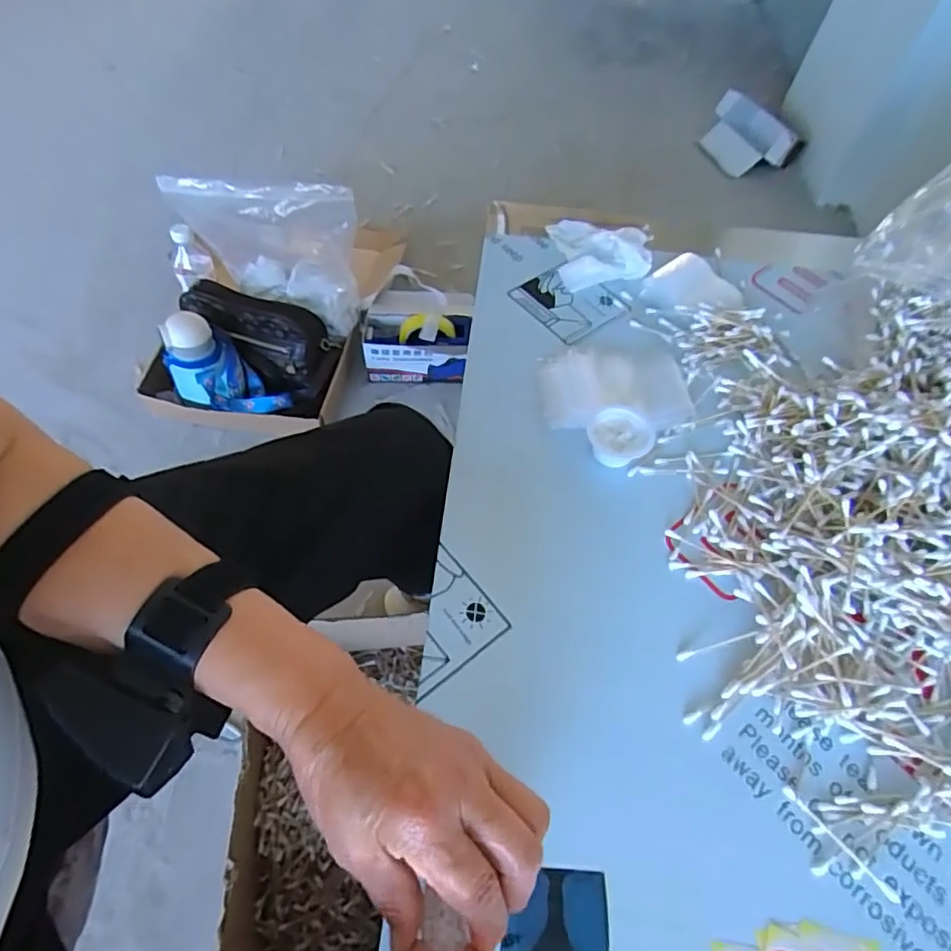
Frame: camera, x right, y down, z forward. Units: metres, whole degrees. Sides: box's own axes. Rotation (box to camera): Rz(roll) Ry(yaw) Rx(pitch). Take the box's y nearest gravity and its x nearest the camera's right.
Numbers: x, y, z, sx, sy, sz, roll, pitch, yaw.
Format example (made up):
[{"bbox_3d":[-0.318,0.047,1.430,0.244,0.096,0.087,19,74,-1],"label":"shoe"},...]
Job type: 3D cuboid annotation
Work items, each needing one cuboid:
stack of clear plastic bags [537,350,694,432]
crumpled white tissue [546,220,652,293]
[{"bbox_3d":[0.121,-0.079,0.512,0.122,0.015,0.084,-1,59,-3],"label":"stack of clear plastic bags"},{"bbox_3d":[0.133,-0.248,0.619,0.097,0.037,0.106,-2,59,-3],"label":"crumpled white tissue"}]

